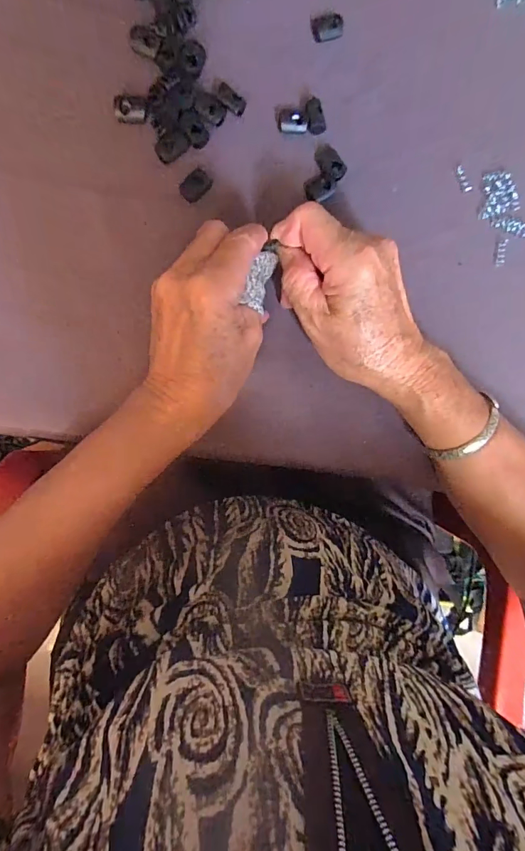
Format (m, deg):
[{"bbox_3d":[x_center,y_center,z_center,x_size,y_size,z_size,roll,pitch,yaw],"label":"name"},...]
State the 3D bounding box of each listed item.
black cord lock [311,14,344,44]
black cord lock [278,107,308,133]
[{"bbox_3d":[0.047,-0.281,0.296,0.022,0.007,0.015,-16,94,-8],"label":"black cord lock"},{"bbox_3d":[0.021,-0.215,0.296,0.020,0.004,0.017,-11,93,-8],"label":"black cord lock"}]

